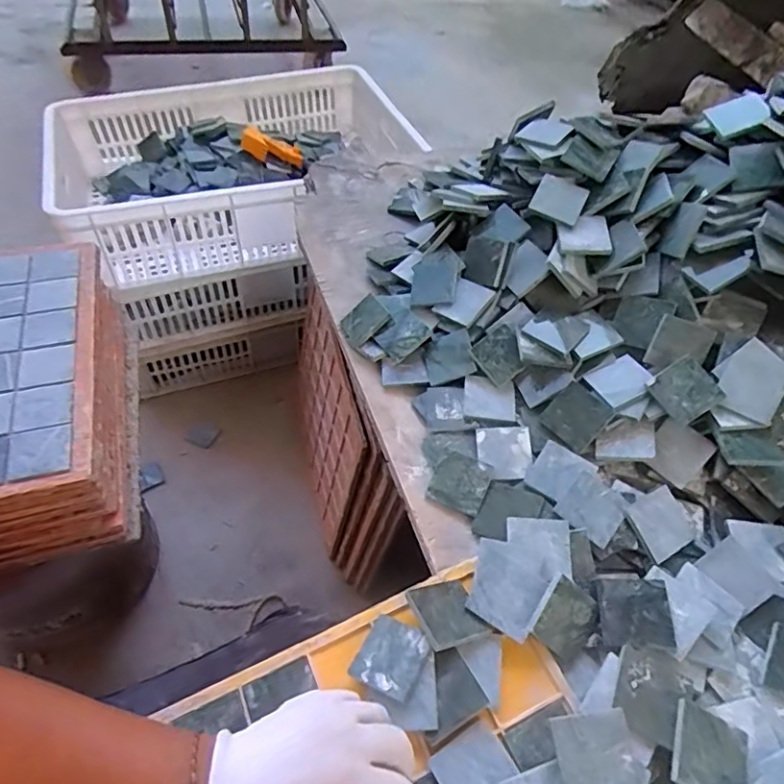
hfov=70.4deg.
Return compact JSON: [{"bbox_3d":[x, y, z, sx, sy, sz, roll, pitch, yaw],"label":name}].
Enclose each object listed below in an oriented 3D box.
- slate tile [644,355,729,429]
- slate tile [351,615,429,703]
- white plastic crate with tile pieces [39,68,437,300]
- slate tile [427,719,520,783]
[{"bbox_3d":[0.260,-0.001,0.492,0.050,0.006,0.049,-36,73,3],"label":"slate tile"},{"bbox_3d":[-0.001,0.194,0.408,0.050,0.005,0.051,8,45,32],"label":"slate tile"},{"bbox_3d":[-0.253,-0.398,1.013,0.636,0.184,0.372,-20,57,-20],"label":"white plastic crate with tile pieces"},{"bbox_3d":[0.057,0.256,0.370,0.049,0.009,0.048,-31,60,-11],"label":"slate tile"}]

